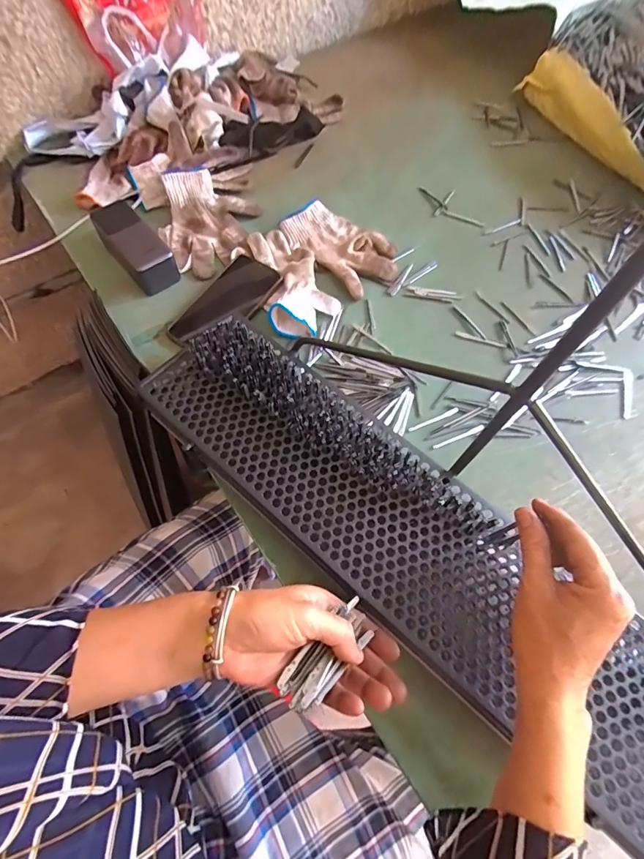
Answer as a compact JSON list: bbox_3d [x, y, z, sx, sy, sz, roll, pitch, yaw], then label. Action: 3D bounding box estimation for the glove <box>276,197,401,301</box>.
[{"bbox_3d":[0.028,-0.260,0.612,0.170,0.020,0.101,39,70,15],"label":"glove"}]

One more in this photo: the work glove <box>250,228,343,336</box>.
[{"bbox_3d":[-0.040,-0.207,0.571,0.098,0.036,0.182,-16,67,-9],"label":"work glove"}]

